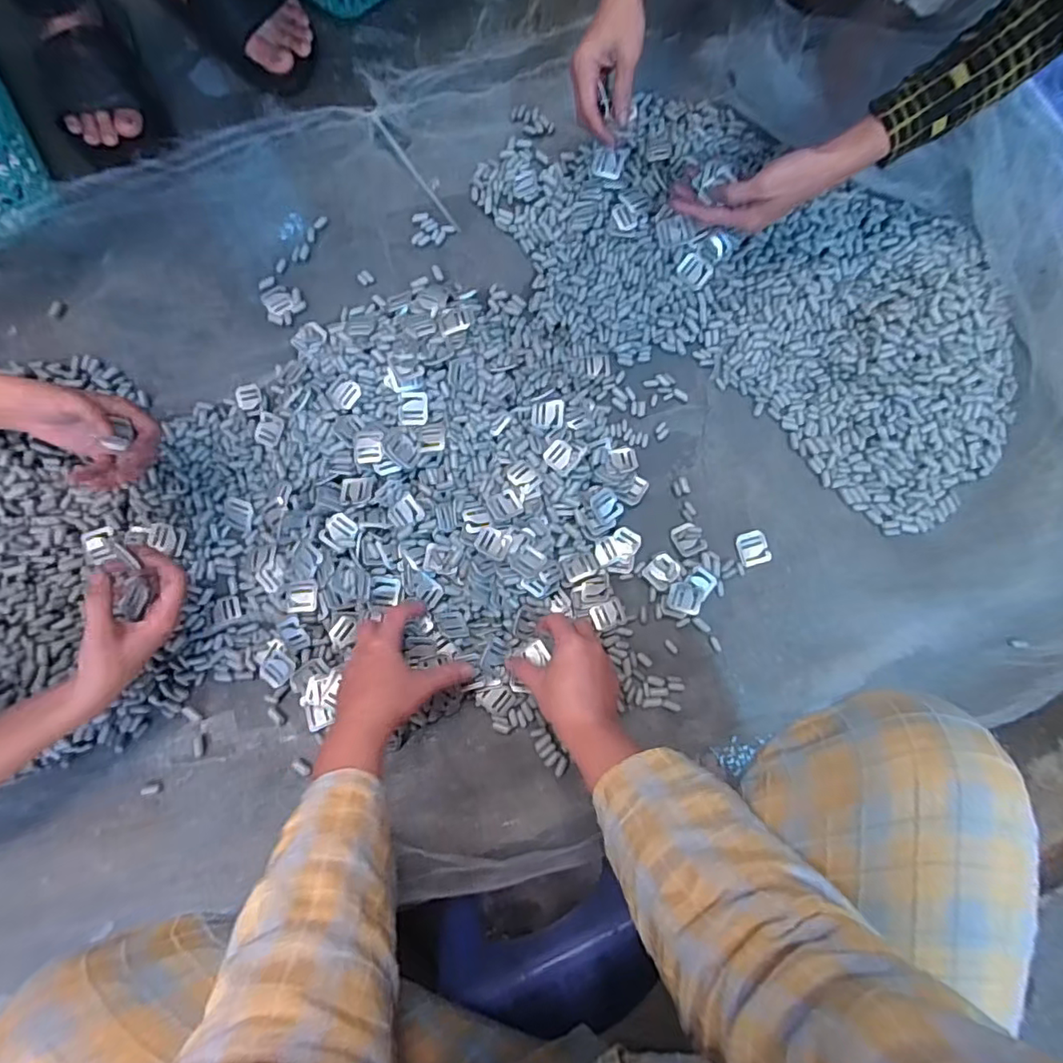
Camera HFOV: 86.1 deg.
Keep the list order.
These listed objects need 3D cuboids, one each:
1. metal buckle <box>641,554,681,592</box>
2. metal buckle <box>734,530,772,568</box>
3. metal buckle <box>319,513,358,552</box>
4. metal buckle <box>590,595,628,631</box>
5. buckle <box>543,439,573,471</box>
[{"bbox_3d":[0.139,0.042,0.604,0.031,0.006,0.036,44,82,6],"label":"metal buckle"},{"bbox_3d":[0.238,0.018,0.610,0.032,0.004,0.037,-15,80,-4],"label":"metal buckle"},{"bbox_3d":[-0.196,0.000,0.584,0.039,0.005,0.033,30,81,4],"label":"metal buckle"},{"bbox_3d":[0.081,0.087,0.594,0.035,0.008,0.027,-25,81,-5],"label":"metal buckle"},{"bbox_3d":[0.030,-0.082,0.615,0.029,0.010,0.028,-40,83,-8],"label":"buckle"}]

